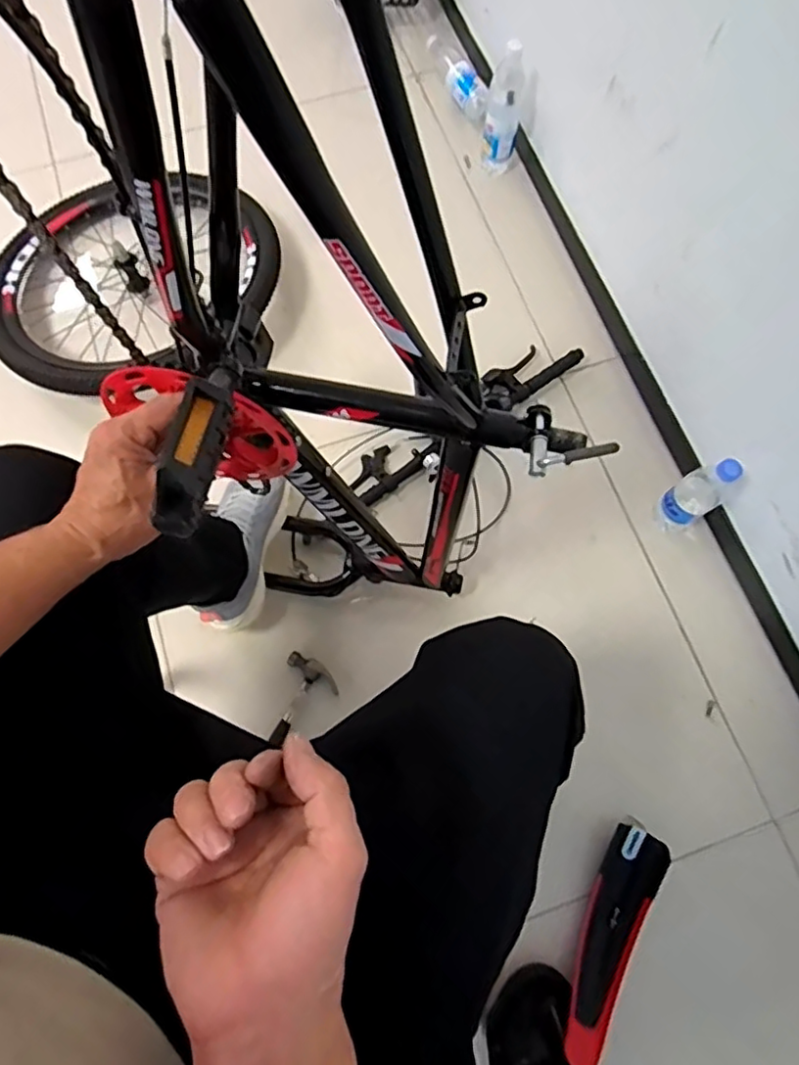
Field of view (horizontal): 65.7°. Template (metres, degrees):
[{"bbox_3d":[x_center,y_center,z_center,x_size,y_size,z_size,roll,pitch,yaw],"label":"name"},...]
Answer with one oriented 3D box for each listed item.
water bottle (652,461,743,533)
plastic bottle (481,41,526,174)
[{"bbox_3d":[0.469,-0.058,0.981,0.070,0.220,0.064,0,72,0],"label":"water bottle"},{"bbox_3d":[0.204,-0.821,1.212,0.069,0.228,0.069,12,73,3],"label":"plastic bottle"}]

